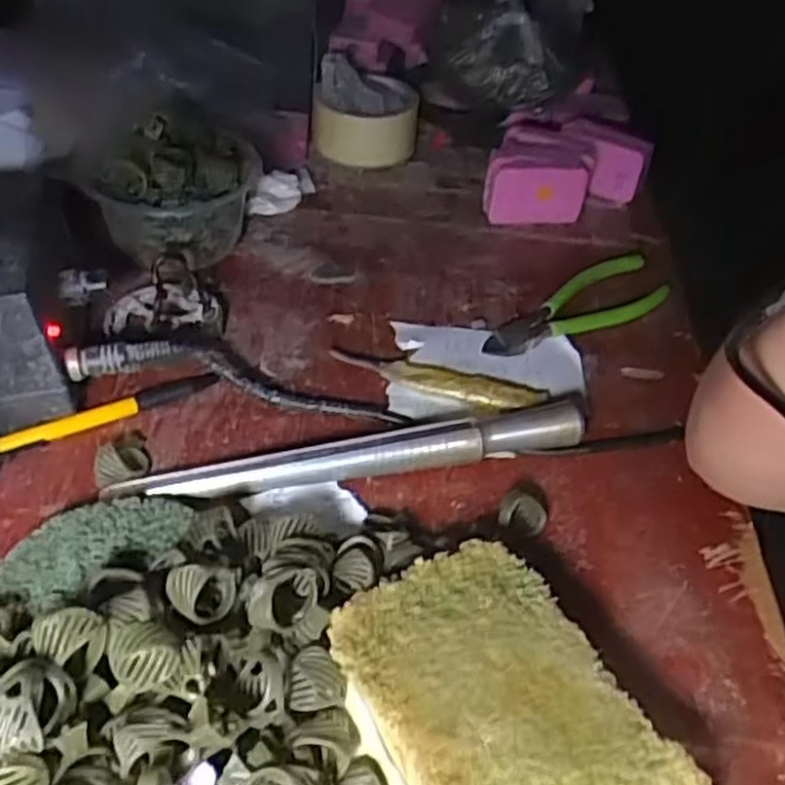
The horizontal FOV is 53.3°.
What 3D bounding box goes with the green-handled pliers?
[{"bbox_3d":[0.124,-0.057,0.524,0.158,0.008,0.050,-22,51,-28],"label":"green-handled pliers"}]

